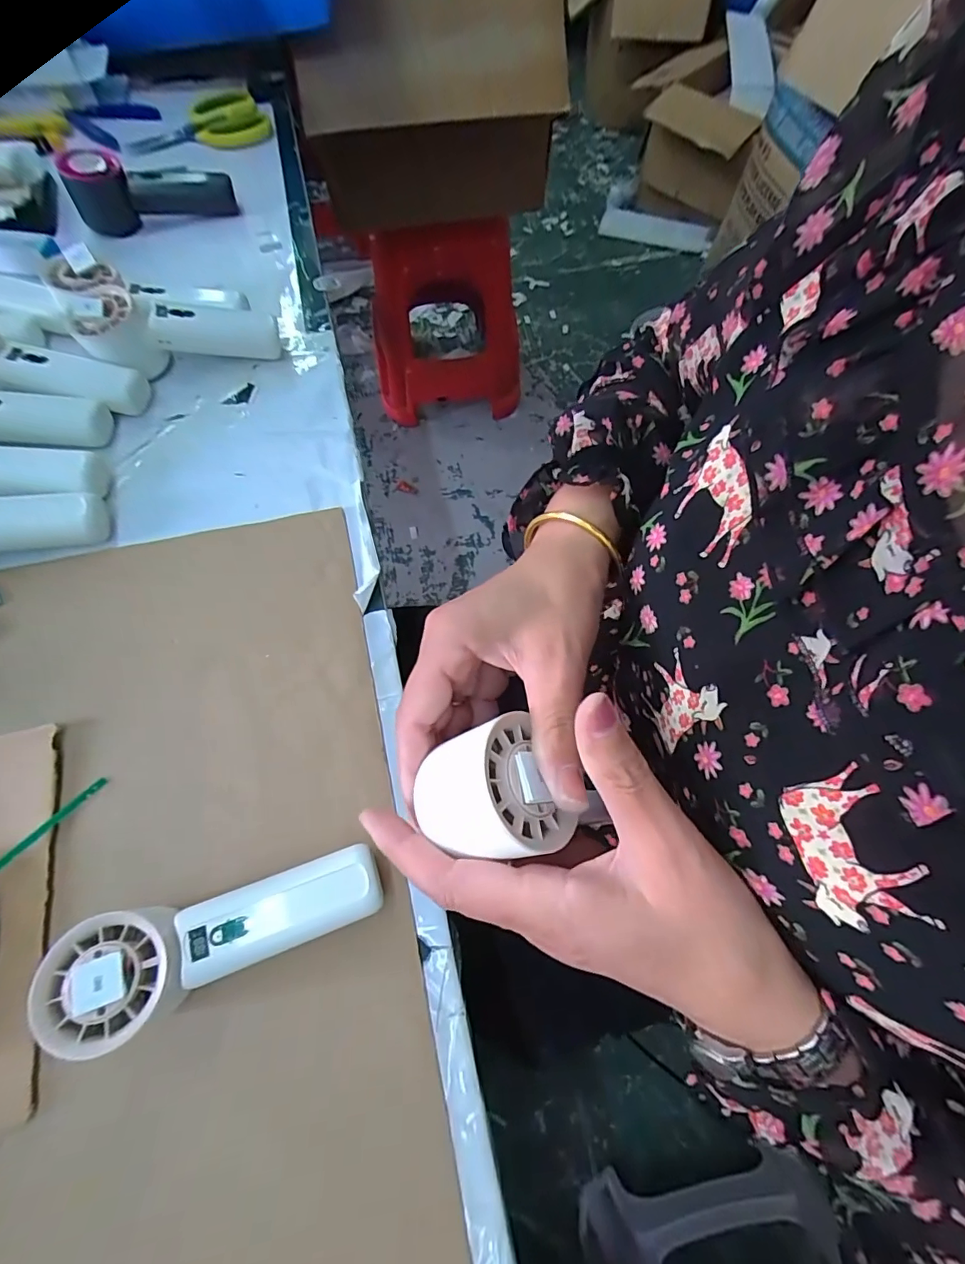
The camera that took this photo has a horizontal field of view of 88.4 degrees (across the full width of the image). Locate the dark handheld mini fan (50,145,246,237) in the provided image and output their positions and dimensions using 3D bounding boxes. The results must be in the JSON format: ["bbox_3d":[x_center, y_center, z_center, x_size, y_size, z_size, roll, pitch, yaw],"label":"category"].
[{"bbox_3d":[-0.350,-0.472,0.523,0.153,0.051,0.060,-29,72,-14],"label":"dark handheld mini fan"}]

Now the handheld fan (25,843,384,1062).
[{"bbox_3d":[-0.132,0.161,0.262,0.155,0.055,0.053,-13,68,-8],"label":"handheld fan"}]

